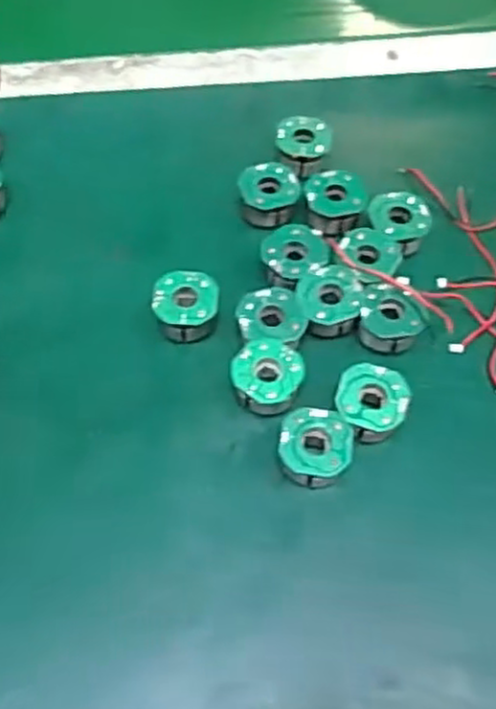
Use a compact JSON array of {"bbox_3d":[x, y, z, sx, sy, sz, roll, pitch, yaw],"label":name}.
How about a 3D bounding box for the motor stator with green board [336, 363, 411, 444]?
[{"bbox_3d":[0.055,0.023,0.317,0.030,0.022,0.030,0,61,0],"label":"motor stator with green board"}]

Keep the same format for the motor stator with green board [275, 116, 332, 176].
[{"bbox_3d":[0.030,-0.115,0.395,0.029,0.022,0.030,0,61,0],"label":"motor stator with green board"}]

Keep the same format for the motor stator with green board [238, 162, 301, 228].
[{"bbox_3d":[0.011,-0.084,0.379,0.031,0.022,0.031,4,61,2],"label":"motor stator with green board"}]

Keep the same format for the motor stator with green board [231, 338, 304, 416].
[{"bbox_3d":[0.009,0.011,0.323,0.031,0.022,0.032,0,61,0],"label":"motor stator with green board"}]

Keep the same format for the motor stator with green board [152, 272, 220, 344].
[{"bbox_3d":[-0.030,-0.022,0.342,0.030,0.021,0.029,0,61,0],"label":"motor stator with green board"}]

